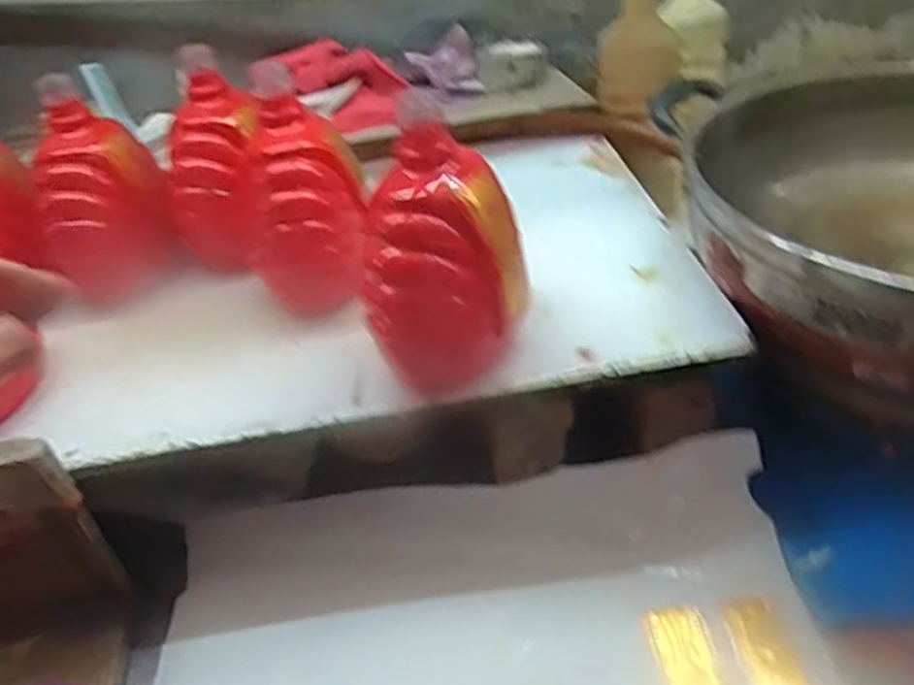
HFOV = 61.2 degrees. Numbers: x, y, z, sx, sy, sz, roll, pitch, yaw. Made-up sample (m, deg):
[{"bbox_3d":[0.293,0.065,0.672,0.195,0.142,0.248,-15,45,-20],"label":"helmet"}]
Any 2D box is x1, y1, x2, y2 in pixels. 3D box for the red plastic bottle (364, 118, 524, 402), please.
[{"bbox_3d":[-0.008,-0.045,0.459,0.094,0.138,0.080,-4,40,4],"label":"red plastic bottle"}]

